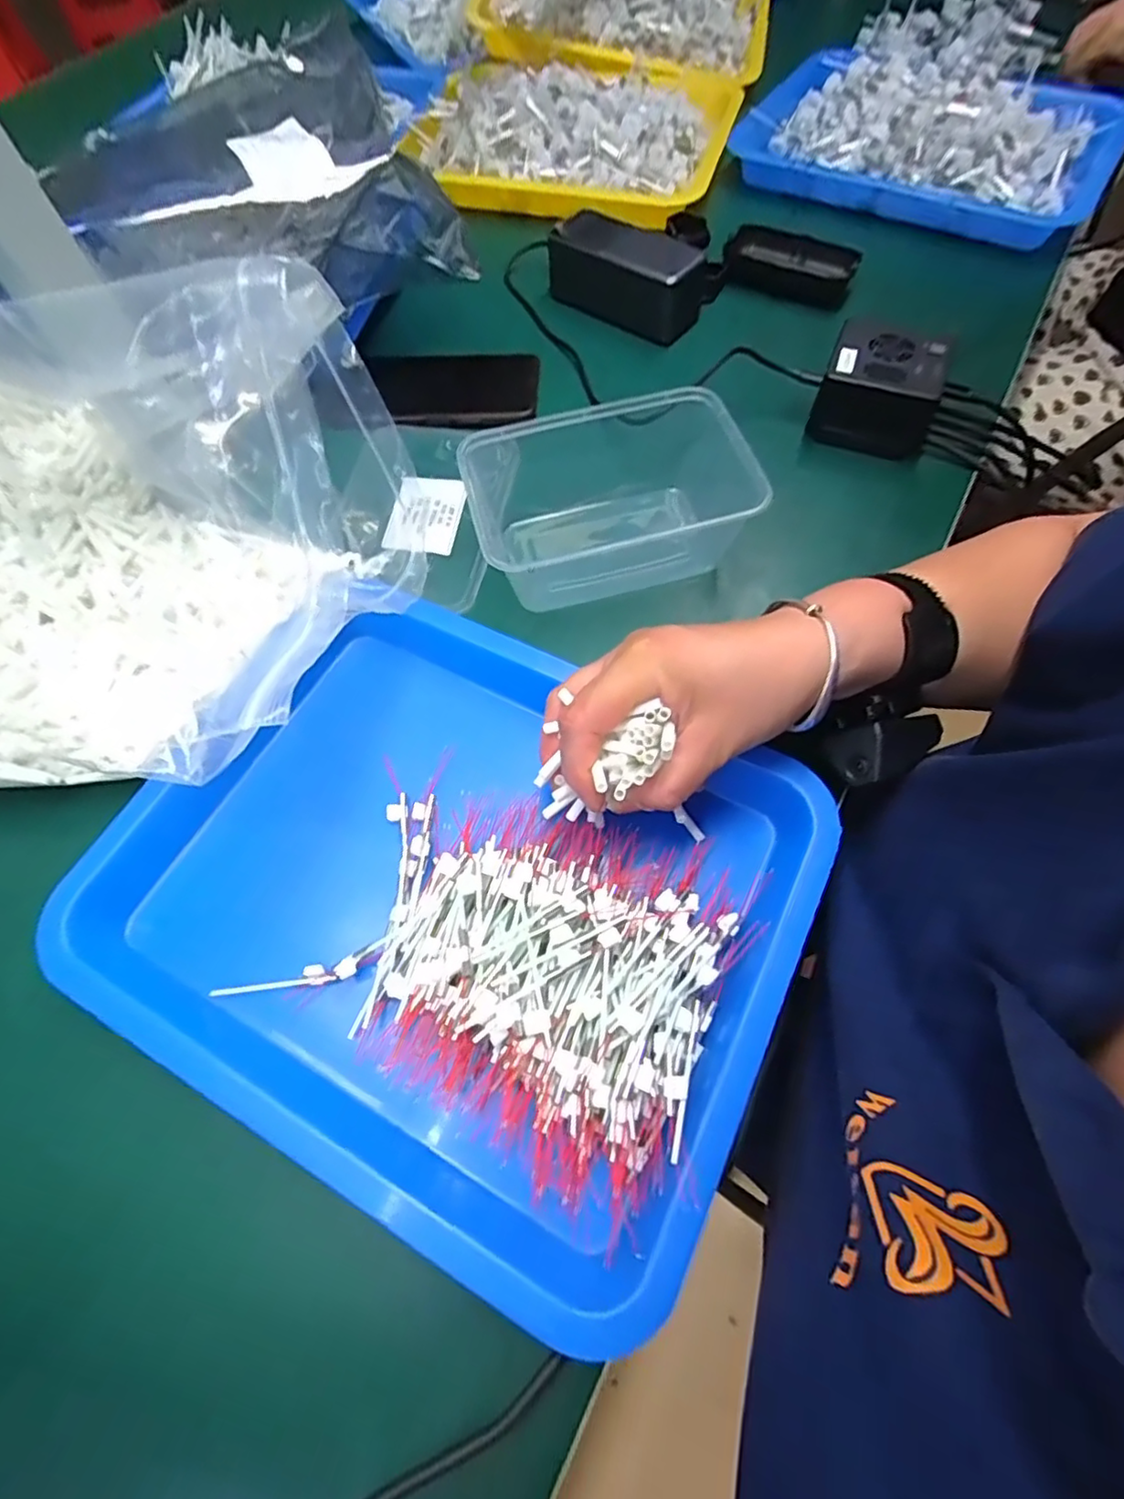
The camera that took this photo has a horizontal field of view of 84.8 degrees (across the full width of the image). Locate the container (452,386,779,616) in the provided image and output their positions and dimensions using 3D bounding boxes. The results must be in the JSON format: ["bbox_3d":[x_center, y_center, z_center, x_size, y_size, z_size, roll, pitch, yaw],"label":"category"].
[{"bbox_3d":[0.037,-0.164,0.405,0.190,0.063,0.103,-15,65,-5],"label":"container"}]

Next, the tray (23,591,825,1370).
[{"bbox_3d":[-0.055,0.065,0.314,0.331,0.058,0.259,25,68,13],"label":"tray"}]

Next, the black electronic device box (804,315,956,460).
[{"bbox_3d":[0.232,-0.262,0.448,0.083,0.054,0.068,20,67,11],"label":"black electronic device box"}]

